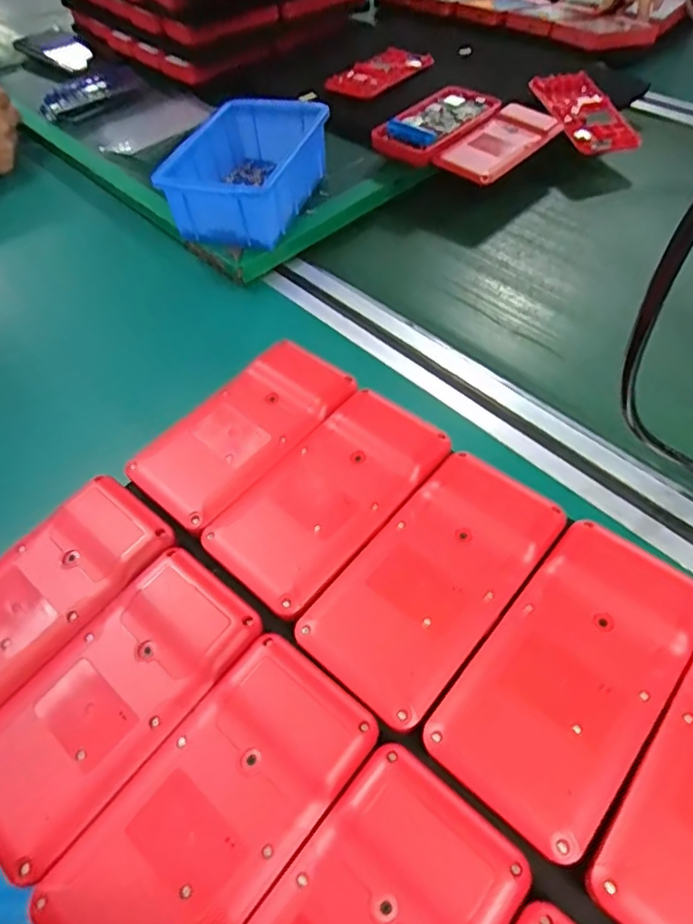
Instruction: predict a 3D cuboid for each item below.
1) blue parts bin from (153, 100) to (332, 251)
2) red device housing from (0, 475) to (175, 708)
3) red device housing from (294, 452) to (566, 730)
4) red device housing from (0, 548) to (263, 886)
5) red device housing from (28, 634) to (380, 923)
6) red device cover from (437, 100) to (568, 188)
[{"bbox_3d":[-0.079,-0.237,0.482,0.097,0.065,0.148,11,55,12],"label":"blue parts bin"},{"bbox_3d":[-0.139,0.060,0.259,0.061,0.019,0.118,35,63,26],"label":"red device housing"},{"bbox_3d":[0.038,0.047,0.246,0.061,0.010,0.117,35,63,26],"label":"red device housing"},{"bbox_3d":[-0.094,0.091,0.230,0.061,0.013,0.117,33,62,25],"label":"red device housing"},{"bbox_3d":[-0.047,0.121,0.204,0.061,0.015,0.115,34,62,26],"label":"red device housing"},{"bbox_3d":[0.135,-0.279,0.505,0.058,0.014,0.127,34,63,26],"label":"red device cover"}]

